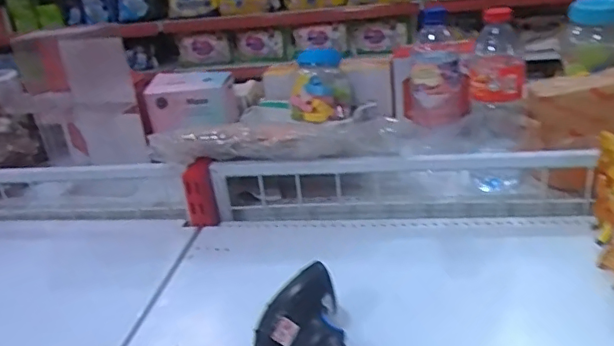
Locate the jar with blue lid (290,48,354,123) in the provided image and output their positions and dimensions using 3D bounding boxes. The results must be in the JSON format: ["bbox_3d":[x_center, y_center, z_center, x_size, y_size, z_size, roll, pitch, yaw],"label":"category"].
[{"bbox_3d":[0.023,-0.141,0.886,0.103,0.096,0.087,-5,25,3],"label":"jar with blue lid"}]

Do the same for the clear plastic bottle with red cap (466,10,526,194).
[{"bbox_3d":[0.233,-0.136,0.689,0.068,0.121,0.062,2,26,17],"label":"clear plastic bottle with red cap"}]

